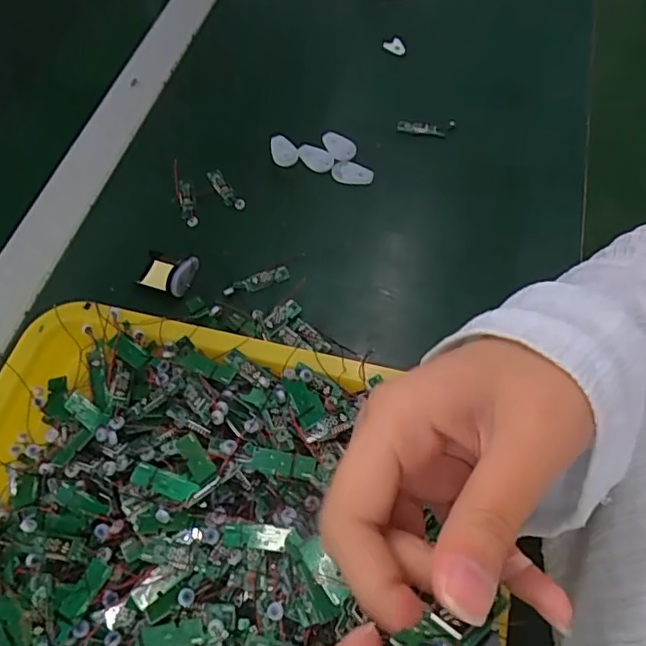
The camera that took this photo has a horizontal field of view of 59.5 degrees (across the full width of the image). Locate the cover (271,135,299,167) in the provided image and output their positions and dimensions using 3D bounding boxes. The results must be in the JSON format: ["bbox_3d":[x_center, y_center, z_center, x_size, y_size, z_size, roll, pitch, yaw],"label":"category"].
[{"bbox_3d":[-0.034,-0.151,0.496,0.022,0.009,0.031,-7,58,-4],"label":"cover"}]

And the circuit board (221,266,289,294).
[{"bbox_3d":[-0.051,-0.032,0.430,0.051,0.005,0.014,-19,60,-11],"label":"circuit board"}]

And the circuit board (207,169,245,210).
[{"bbox_3d":[-0.083,-0.112,0.478,0.012,0.005,0.051,-29,62,-17],"label":"circuit board"}]

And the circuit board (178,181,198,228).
[{"bbox_3d":[-0.113,-0.099,0.471,0.013,0.005,0.049,-12,59,-7],"label":"circuit board"}]

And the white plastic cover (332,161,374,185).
[{"bbox_3d":[0.025,-0.128,0.483,0.035,0.008,0.018,20,60,13],"label":"white plastic cover"}]

